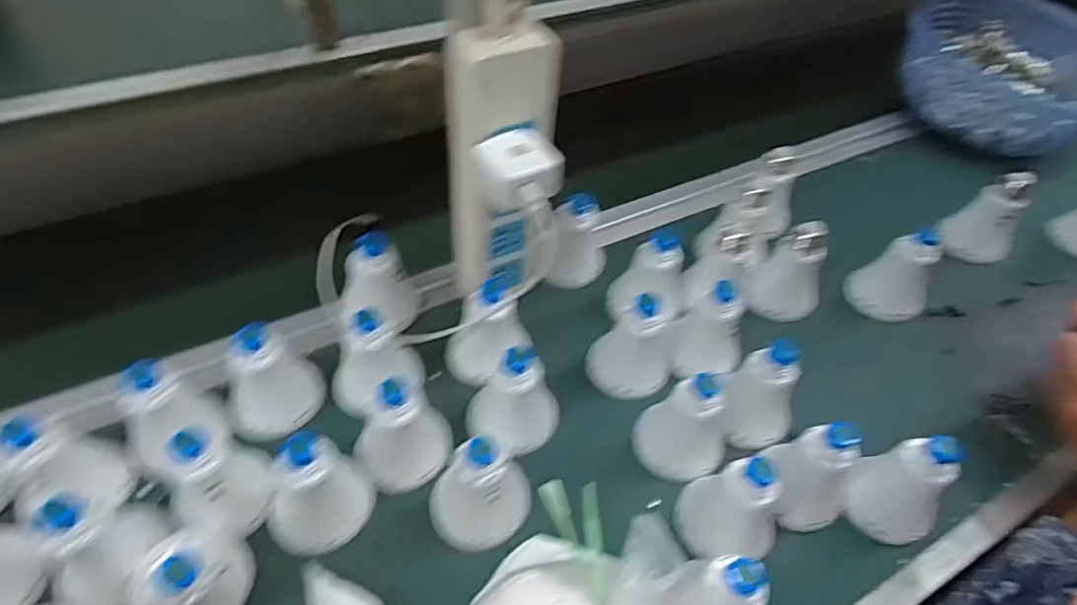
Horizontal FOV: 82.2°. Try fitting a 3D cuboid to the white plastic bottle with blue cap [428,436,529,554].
[{"bbox_3d":[-0.038,0.124,0.406,0.067,0.079,0.054,2,50,-4],"label":"white plastic bottle with blue cap"}]

